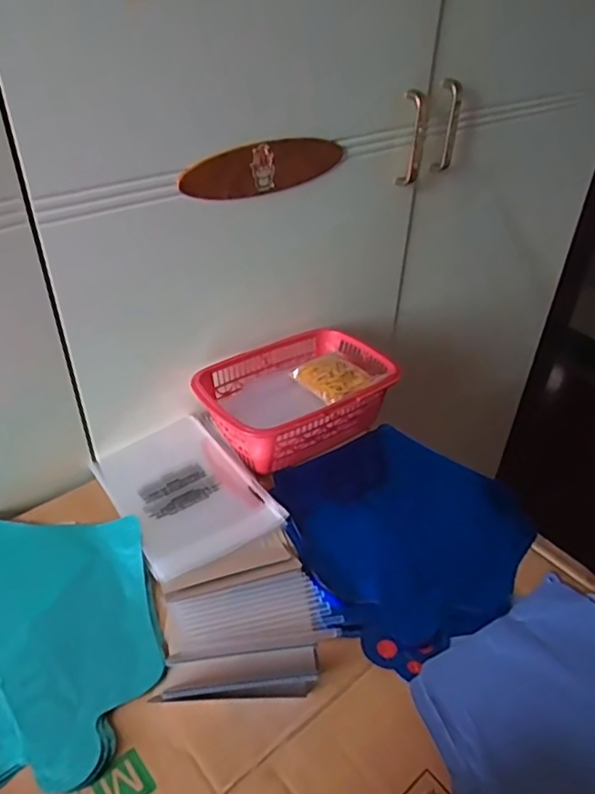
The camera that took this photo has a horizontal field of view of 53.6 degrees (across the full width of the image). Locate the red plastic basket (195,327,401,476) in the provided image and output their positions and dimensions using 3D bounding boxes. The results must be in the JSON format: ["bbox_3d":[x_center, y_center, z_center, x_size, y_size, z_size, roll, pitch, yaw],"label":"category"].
[{"bbox_3d":[-0.007,-0.006,0.677,0.221,0.067,0.156,-21,43,-27],"label":"red plastic basket"}]

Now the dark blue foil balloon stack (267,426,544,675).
[{"bbox_3d":[0.099,0.122,0.571,0.224,0.024,0.238,-20,42,-26],"label":"dark blue foil balloon stack"}]

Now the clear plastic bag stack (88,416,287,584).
[{"bbox_3d":[-0.116,0.089,0.592,0.129,0.013,0.190,-21,43,-27],"label":"clear plastic bag stack"}]

